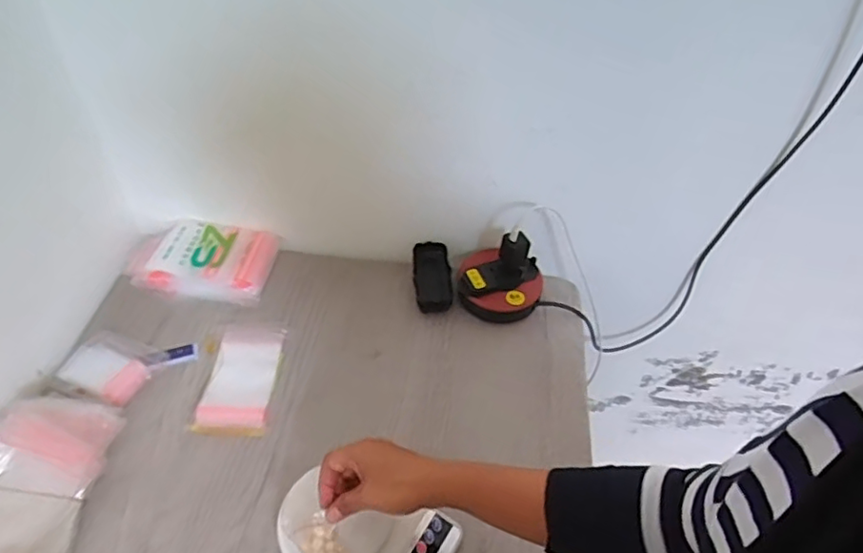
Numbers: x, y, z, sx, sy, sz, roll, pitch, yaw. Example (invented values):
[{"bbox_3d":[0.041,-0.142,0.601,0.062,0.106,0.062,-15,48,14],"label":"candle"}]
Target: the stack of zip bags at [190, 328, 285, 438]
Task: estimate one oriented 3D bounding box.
[{"bbox_3d":[-0.242,0.126,0.773,0.084,0.014,0.158,5,49,0],"label":"stack of zip bags"}]

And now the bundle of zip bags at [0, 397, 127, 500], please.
[{"bbox_3d":[-0.419,0.189,0.672,0.122,0.059,0.106,6,49,1],"label":"bundle of zip bags"}]

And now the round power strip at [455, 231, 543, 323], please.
[{"bbox_3d":[0.102,-0.010,0.855,0.116,0.107,0.118,2,49,-2],"label":"round power strip"}]

